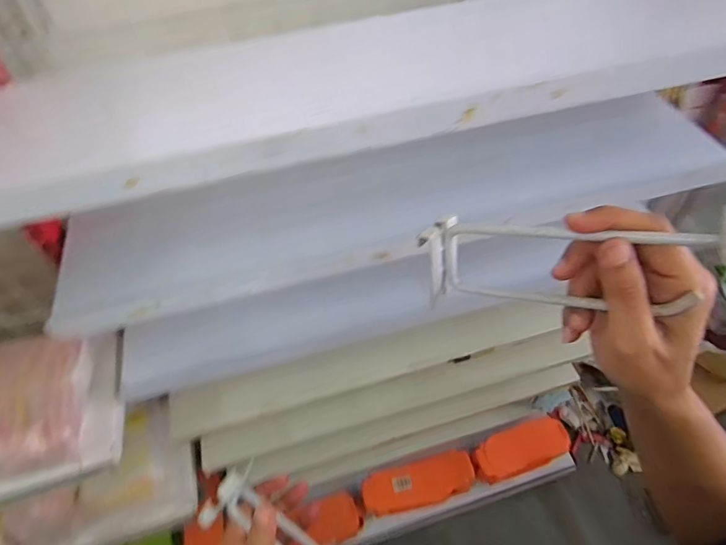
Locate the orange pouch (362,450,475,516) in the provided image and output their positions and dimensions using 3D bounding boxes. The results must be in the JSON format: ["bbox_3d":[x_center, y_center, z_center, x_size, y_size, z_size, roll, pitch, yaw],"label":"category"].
[{"bbox_3d":[0.156,0.589,1.282,0.318,0.060,0.112,-13,53,-7],"label":"orange pouch"}]

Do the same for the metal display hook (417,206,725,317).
[{"bbox_3d":[0.110,-0.013,0.268,0.171,0.068,0.038,-4,44,41],"label":"metal display hook"}]

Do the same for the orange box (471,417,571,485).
[{"bbox_3d":[0.447,0.496,1.293,0.291,0.067,0.120,-17,68,-9],"label":"orange box"}]

